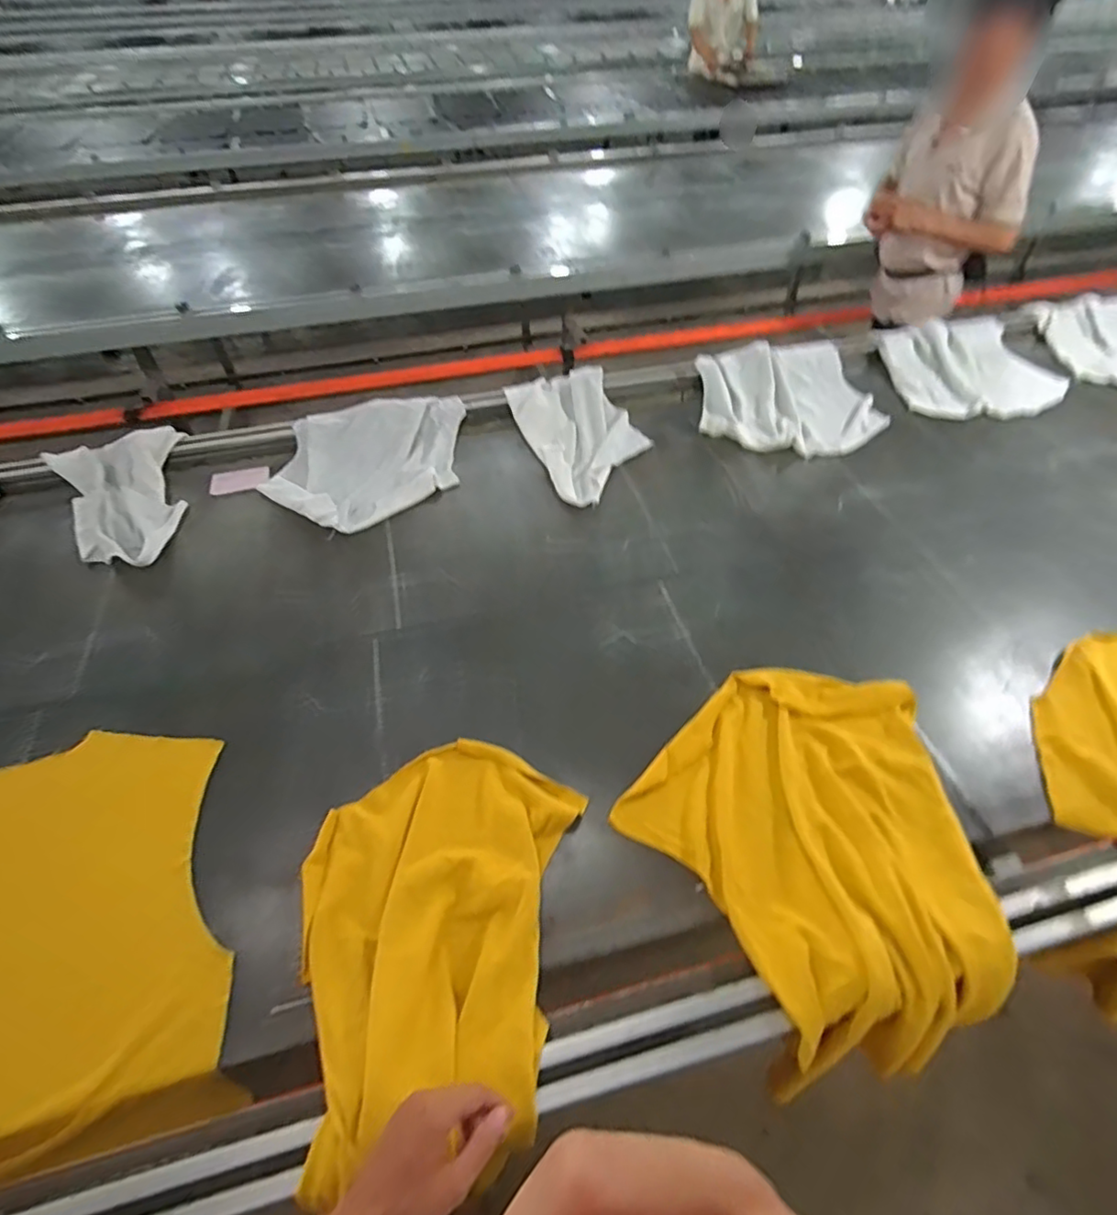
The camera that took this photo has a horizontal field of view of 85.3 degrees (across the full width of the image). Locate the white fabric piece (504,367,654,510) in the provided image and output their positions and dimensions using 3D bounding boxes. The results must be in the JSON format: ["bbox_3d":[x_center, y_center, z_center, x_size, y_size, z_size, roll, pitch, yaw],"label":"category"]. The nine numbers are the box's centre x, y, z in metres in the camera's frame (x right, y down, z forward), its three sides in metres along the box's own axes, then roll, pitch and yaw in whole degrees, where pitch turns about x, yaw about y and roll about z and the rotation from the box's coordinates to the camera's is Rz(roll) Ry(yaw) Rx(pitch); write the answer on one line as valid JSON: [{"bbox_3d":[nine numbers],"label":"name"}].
[{"bbox_3d":[0.058,-0.391,1.333,0.250,0.049,0.425,-17,50,-12],"label":"white fabric piece"}]

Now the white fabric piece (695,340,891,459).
[{"bbox_3d":[0.532,-0.508,1.420,0.388,0.046,0.428,3,49,5],"label":"white fabric piece"}]

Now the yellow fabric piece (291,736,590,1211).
[{"bbox_3d":[-0.155,0.370,0.708,0.309,0.032,0.440,7,50,8],"label":"yellow fabric piece"}]

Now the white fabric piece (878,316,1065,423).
[{"bbox_3d":[0.991,-0.598,1.476,0.399,0.037,0.407,-5,49,-1],"label":"white fabric piece"}]

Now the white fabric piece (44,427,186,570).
[{"bbox_3d":[-0.856,-0.233,1.226,0.252,0.064,0.458,-29,55,-23],"label":"white fabric piece"}]

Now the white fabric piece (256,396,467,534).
[{"bbox_3d":[-0.398,-0.335,1.290,0.374,0.035,0.462,8,50,9],"label":"white fabric piece"}]

